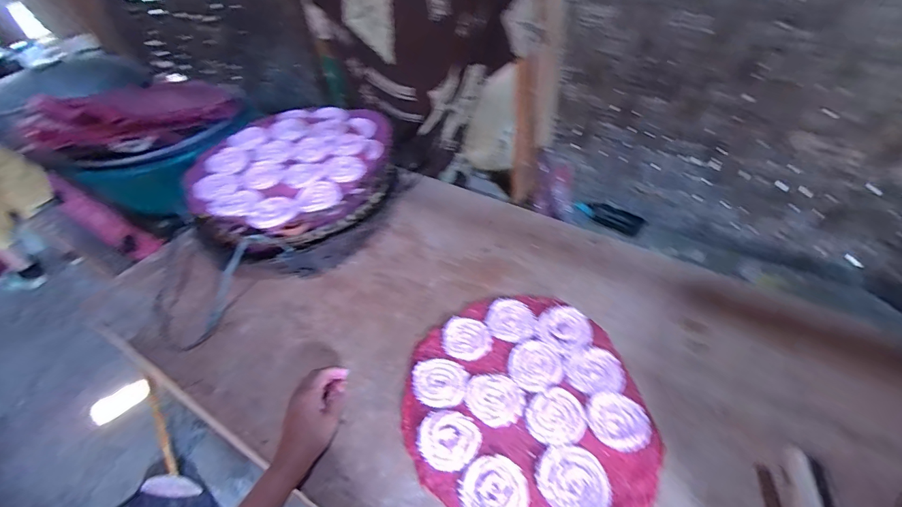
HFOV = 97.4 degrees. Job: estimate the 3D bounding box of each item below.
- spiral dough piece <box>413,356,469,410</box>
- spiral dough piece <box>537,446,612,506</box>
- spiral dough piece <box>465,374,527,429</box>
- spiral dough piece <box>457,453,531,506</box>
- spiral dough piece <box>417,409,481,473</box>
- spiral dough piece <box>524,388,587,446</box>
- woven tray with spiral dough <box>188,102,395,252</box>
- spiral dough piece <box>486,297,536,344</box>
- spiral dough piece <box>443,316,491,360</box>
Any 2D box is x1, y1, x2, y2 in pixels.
[{"bbox_3d":[-0.016,0.190,0.589,0.079,0.008,0.079,-3,46,3],"label":"spiral dough piece"},{"bbox_3d":[0.151,0.278,0.485,0.085,0.004,0.079,-3,46,3],"label":"spiral dough piece"},{"bbox_3d":[0.062,0.205,0.563,0.082,0.006,0.073,31,57,31],"label":"spiral dough piece"},{"bbox_3d":[0.053,0.290,0.484,0.078,0.004,0.079,-3,46,3],"label":"spiral dough piece"},{"bbox_3d":[-0.004,0.247,0.528,0.078,0.010,0.073,-3,46,3],"label":"spiral dough piece"},{"bbox_3d":[0.143,0.222,0.538,0.074,0.004,0.076,-3,46,3],"label":"spiral dough piece"},{"bbox_3d":[-0.318,-0.183,0.839,0.423,0.075,0.388,-33,51,-23],"label":"woven tray with spiral dough"},{"bbox_3d":[0.097,0.108,0.654,0.077,0.004,0.083,-3,46,3],"label":"spiral dough piece"},{"bbox_3d":[0.025,0.131,0.637,0.074,0.009,0.077,-7,46,0],"label":"spiral dough piece"}]

